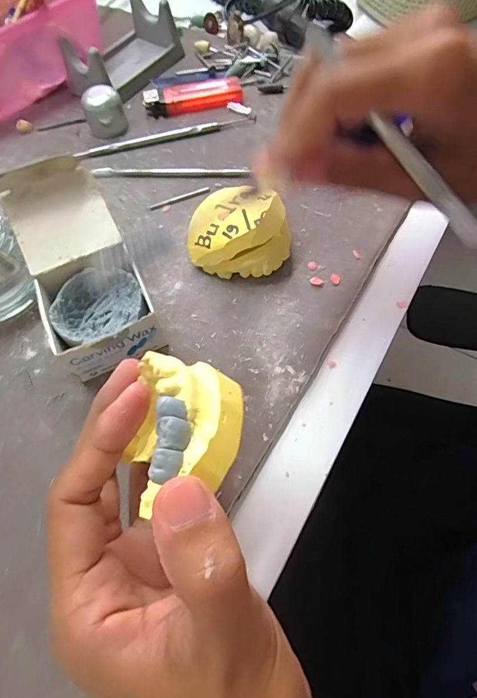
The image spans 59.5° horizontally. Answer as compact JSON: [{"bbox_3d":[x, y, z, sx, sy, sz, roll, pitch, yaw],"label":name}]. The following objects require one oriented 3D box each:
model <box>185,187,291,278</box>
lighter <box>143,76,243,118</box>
[{"bbox_3d":[0.001,-0.071,0.255,0.059,0.039,0.045,5,65,5],"label":"model"},{"bbox_3d":[-0.037,-0.206,0.340,0.078,0.009,0.031,-14,64,-4],"label":"lighter"}]

